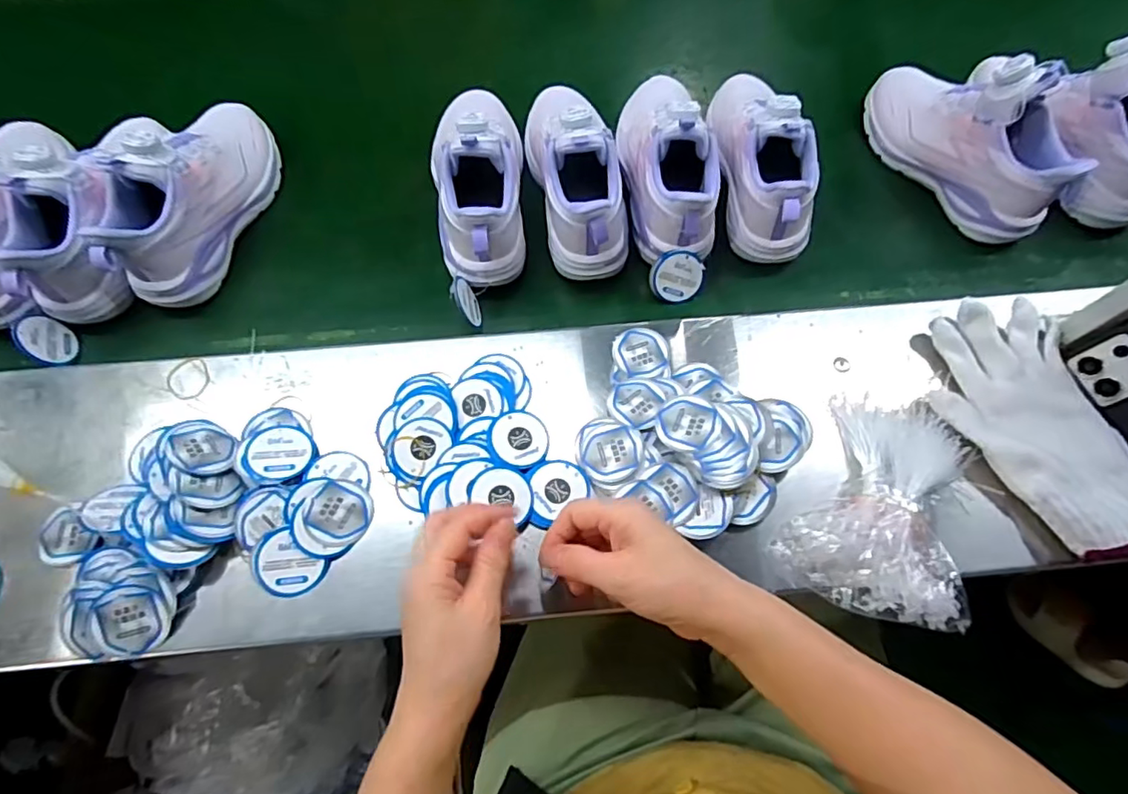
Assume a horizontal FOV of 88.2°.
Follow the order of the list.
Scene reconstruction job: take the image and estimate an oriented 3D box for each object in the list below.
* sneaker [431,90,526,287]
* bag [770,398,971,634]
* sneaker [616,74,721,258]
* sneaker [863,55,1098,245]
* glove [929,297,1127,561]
[{"bbox_3d":[-0.078,-0.216,0.543,0.081,0.103,0.217,-2,76,-2],"label":"sneaker"},{"bbox_3d":[0.239,0.076,0.453,0.129,0.060,0.174,20,76,4],"label":"bag"},{"bbox_3d":[0.097,-0.234,0.545,0.083,0.102,0.211,-10,76,-4],"label":"sneaker"},{"bbox_3d":[0.399,-0.259,0.564,0.079,0.118,0.219,-36,79,-9],"label":"sneaker"},{"bbox_3d":[0.378,0.018,0.464,0.135,0.055,0.217,-11,76,-4],"label":"glove"}]

